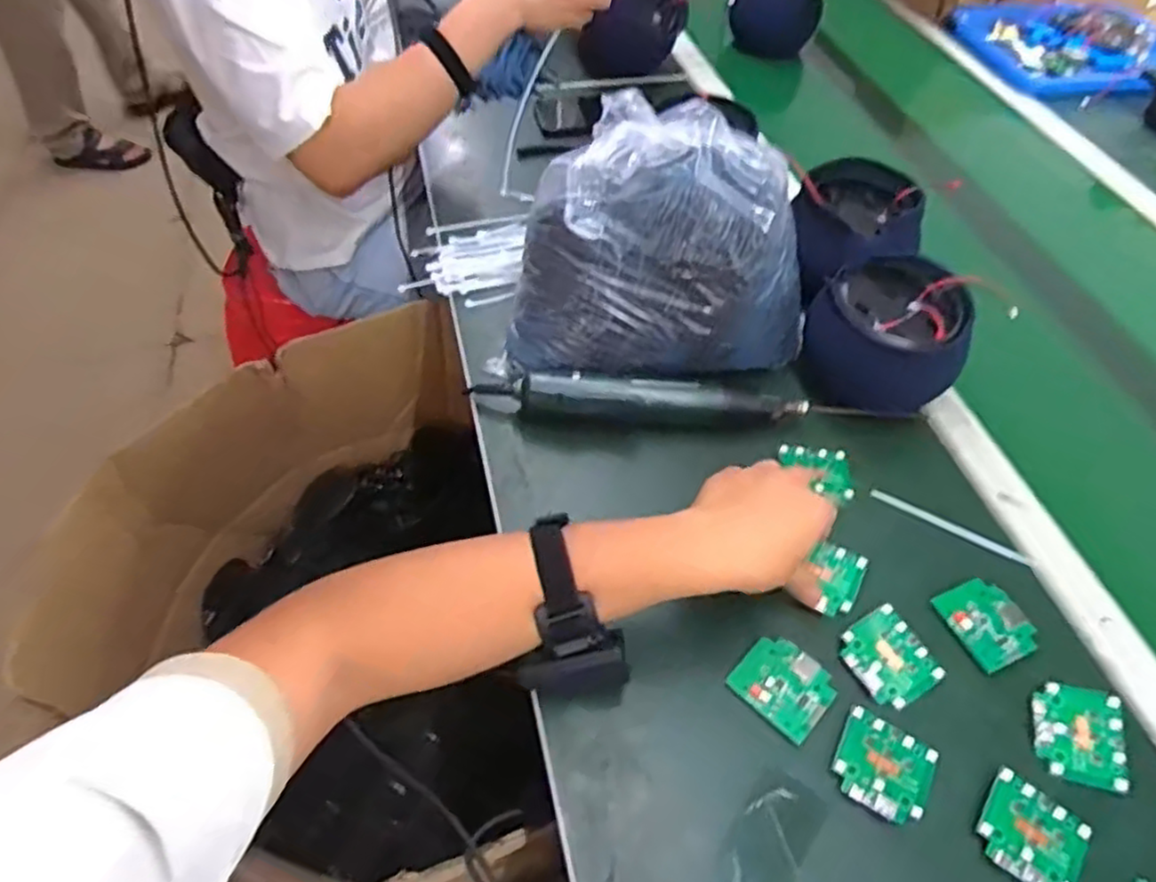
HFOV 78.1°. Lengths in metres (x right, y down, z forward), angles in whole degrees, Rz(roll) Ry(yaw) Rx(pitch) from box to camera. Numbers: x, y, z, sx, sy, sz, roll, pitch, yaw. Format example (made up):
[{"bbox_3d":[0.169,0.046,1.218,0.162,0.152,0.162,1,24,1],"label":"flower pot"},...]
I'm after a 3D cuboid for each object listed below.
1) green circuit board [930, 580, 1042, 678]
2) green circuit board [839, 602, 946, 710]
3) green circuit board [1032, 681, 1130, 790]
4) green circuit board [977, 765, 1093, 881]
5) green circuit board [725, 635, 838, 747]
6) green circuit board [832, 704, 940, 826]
[{"bbox_3d":[0.298,0.131,0.518,0.058,0.004,0.060,-19,56,-18],"label":"green circuit board"},{"bbox_3d":[0.216,0.149,0.495,0.056,0.007,0.056,-25,58,-21],"label":"green circuit board"},{"bbox_3d":[0.332,0.193,0.470,0.054,0.008,0.061,14,52,7],"label":"green circuit board"},{"bbox_3d":[0.276,0.239,0.431,0.058,0.008,0.053,32,57,20],"label":"green circuit board"},{"bbox_3d":[0.140,0.166,0.486,0.060,0.010,0.054,38,59,23],"label":"green circuit board"},{"bbox_3d":[0.195,0.206,0.452,0.057,0.004,0.056,27,55,17],"label":"green circuit board"}]

